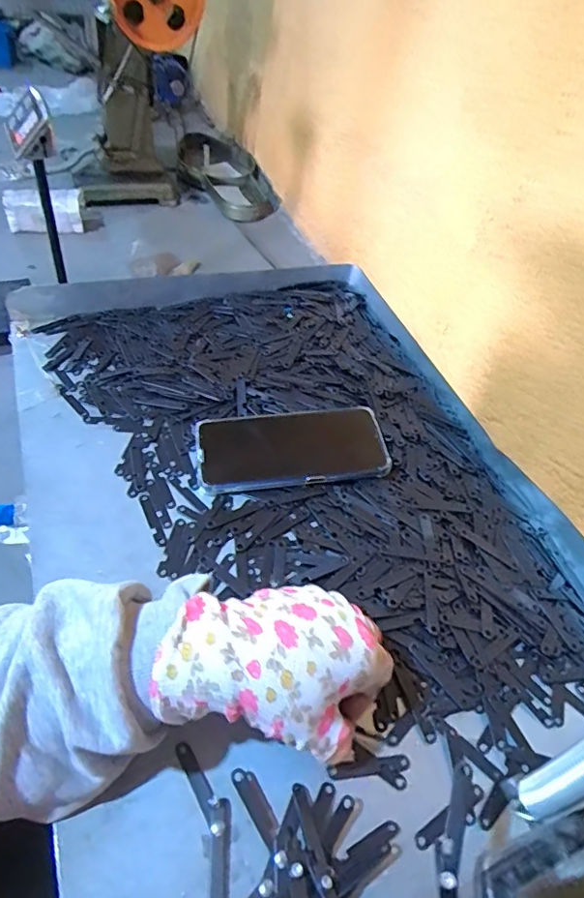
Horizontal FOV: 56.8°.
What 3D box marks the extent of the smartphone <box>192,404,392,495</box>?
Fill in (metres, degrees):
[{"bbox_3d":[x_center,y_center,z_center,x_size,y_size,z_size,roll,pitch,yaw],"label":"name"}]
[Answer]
[{"bbox_3d":[-0.002,-0.005,0.471,0.159,0.015,0.084,-2,48,-12],"label":"smartphone"}]

